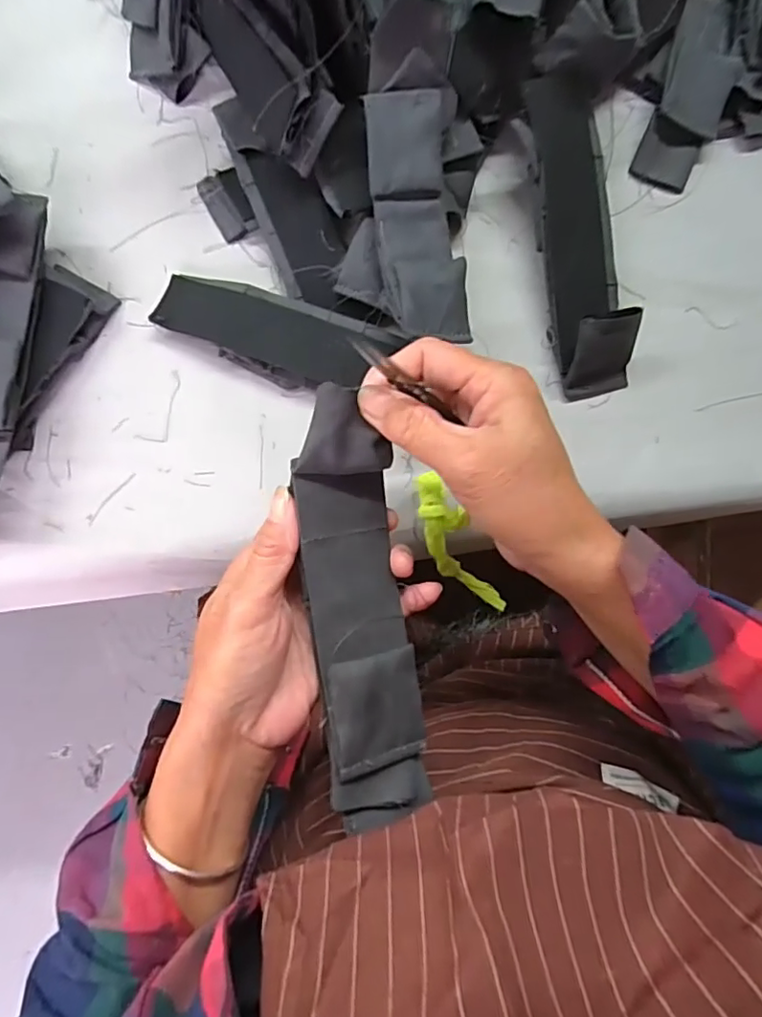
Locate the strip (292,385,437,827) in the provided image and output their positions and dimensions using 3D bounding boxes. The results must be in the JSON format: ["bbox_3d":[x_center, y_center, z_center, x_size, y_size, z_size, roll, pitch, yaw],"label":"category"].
[{"bbox_3d":[-0.010,0.048,0.264,0.045,0.032,0.200,-7,93,-3],"label":"strip"}]

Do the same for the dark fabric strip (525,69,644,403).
[{"bbox_3d":[0.127,-0.176,0.361,0.049,0.045,0.196,-11,83,-4],"label":"dark fabric strip"}]

